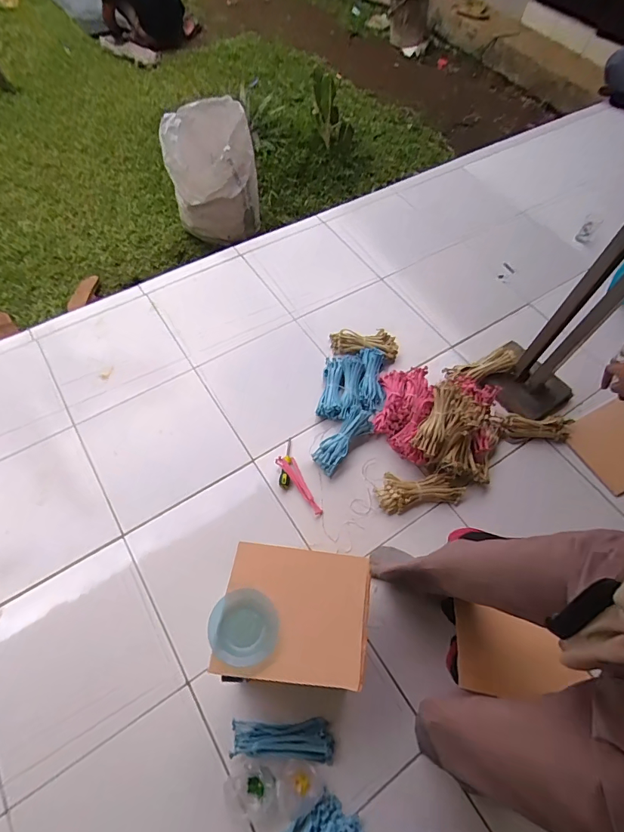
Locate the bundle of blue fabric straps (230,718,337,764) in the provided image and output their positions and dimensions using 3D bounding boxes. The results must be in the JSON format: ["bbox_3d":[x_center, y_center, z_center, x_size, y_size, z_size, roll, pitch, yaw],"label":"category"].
[{"bbox_3d":[-0.064,0.695,0.918,0.220,0.040,0.076,3,60,0],"label":"bundle of blue fabric straps"}]

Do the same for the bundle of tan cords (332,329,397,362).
[{"bbox_3d":[0.177,-0.241,1.442,0.228,0.064,0.084,9,60,3],"label":"bundle of tan cords"}]

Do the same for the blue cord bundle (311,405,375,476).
[{"bbox_3d":[0.096,0.070,1.265,0.088,0.051,0.225,36,76,18],"label":"blue cord bundle"}]

